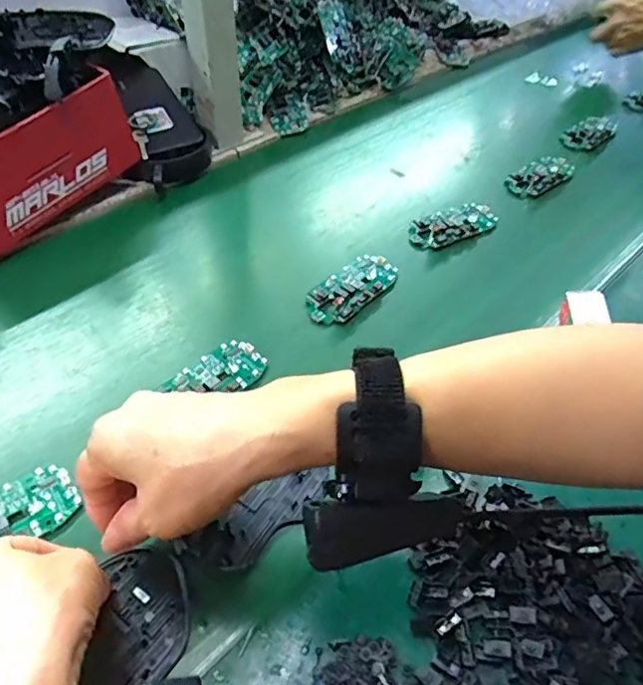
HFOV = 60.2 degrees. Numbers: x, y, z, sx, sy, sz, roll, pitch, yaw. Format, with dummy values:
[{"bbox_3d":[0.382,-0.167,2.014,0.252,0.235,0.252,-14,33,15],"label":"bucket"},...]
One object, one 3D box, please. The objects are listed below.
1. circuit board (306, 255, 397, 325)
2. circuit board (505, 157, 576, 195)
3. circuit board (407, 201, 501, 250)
[{"bbox_3d":[0.028,-0.051,0.491,0.047,0.009,0.097,36,53,25],"label":"circuit board"},{"bbox_3d":[0.263,-0.202,0.662,0.112,0.017,0.047,-33,58,-31],"label":"circuit board"},{"bbox_3d":[0.135,-0.124,0.568,0.101,0.012,0.044,-23,53,-25],"label":"circuit board"}]

